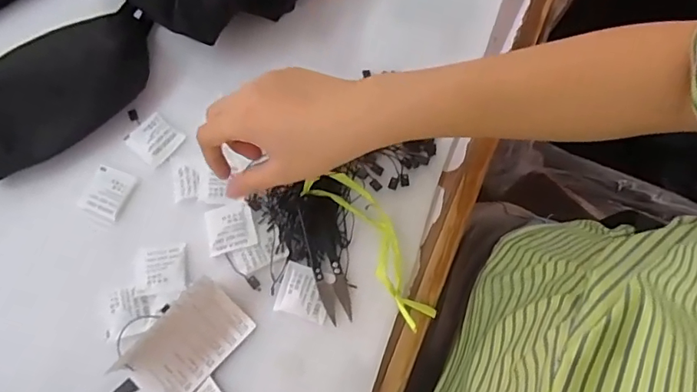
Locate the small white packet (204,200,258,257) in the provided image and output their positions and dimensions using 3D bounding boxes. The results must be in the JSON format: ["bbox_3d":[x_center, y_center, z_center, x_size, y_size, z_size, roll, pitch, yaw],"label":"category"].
[{"bbox_3d":[-0.096,0.025,0.410,0.037,0.004,0.039,-16,72,-3],"label":"small white packet"}]

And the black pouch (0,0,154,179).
[{"bbox_3d":[-0.257,-0.096,0.436,0.191,0.034,0.099,-36,74,-9],"label":"black pouch"}]

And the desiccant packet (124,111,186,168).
[{"bbox_3d":[-0.170,-0.050,0.439,0.042,0.004,0.038,38,77,13],"label":"desiccant packet"}]

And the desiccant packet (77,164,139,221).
[{"bbox_3d":[-0.204,-0.004,0.425,0.037,0.004,0.041,19,74,8],"label":"desiccant packet"}]

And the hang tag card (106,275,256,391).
[{"bbox_3d":[-0.122,0.110,0.378,0.057,0.013,0.088,40,78,14],"label":"hang tag card"}]

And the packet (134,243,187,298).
[{"bbox_3d":[-0.149,0.059,0.400,0.039,0.004,0.040,-7,72,0],"label":"packet"}]

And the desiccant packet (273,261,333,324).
[{"bbox_3d":[-0.034,0.075,0.394,0.039,0.005,0.039,15,73,7],"label":"desiccant packet"}]

